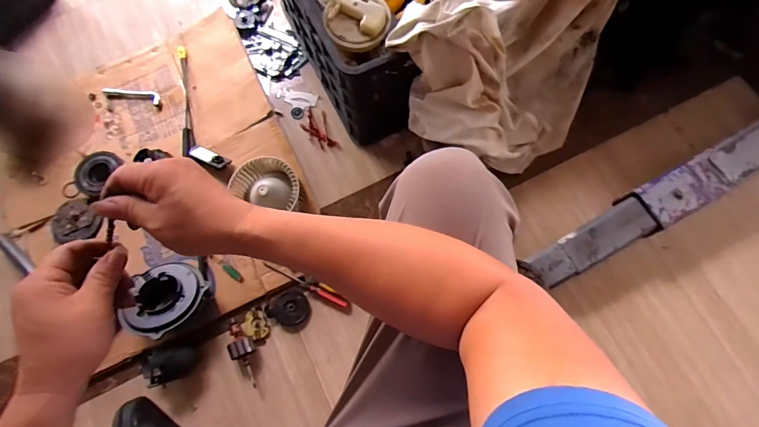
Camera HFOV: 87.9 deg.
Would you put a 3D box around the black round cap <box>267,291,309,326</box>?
[{"bbox_3d":[-0.178,0.189,0.787,0.068,0.014,0.068,0,74,1],"label":"black round cap"}]

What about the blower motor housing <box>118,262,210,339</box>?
[{"bbox_3d":[-0.394,0.159,0.732,0.142,0.045,0.142,1,48,-1],"label":"blower motor housing"}]

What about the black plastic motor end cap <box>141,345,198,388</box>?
[{"bbox_3d":[-0.378,0.271,0.701,0.077,0.072,0.062,-8,74,-1],"label":"black plastic motor end cap"}]

